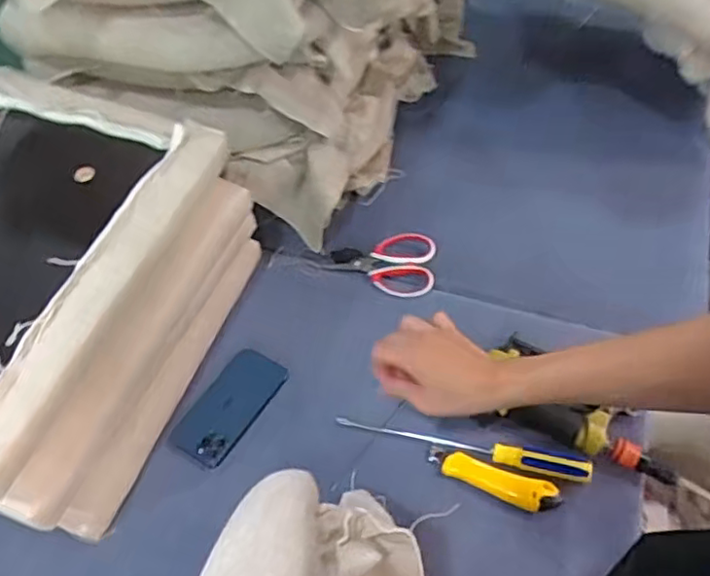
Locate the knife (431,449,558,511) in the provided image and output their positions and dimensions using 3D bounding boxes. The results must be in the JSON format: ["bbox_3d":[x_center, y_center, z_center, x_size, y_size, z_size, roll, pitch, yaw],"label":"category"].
[{"bbox_3d":[0.163,0.223,0.744,0.151,0.020,0.035,20,57,17],"label":"knife"}]

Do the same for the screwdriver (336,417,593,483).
[{"bbox_3d":[0.129,0.191,0.774,0.307,0.028,0.027,12,55,12],"label":"screwdriver"}]

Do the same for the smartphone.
[{"bbox_3d":[-0.164,0.155,0.828,0.079,0.012,0.165,25,58,20],"label":"smartphone"}]

